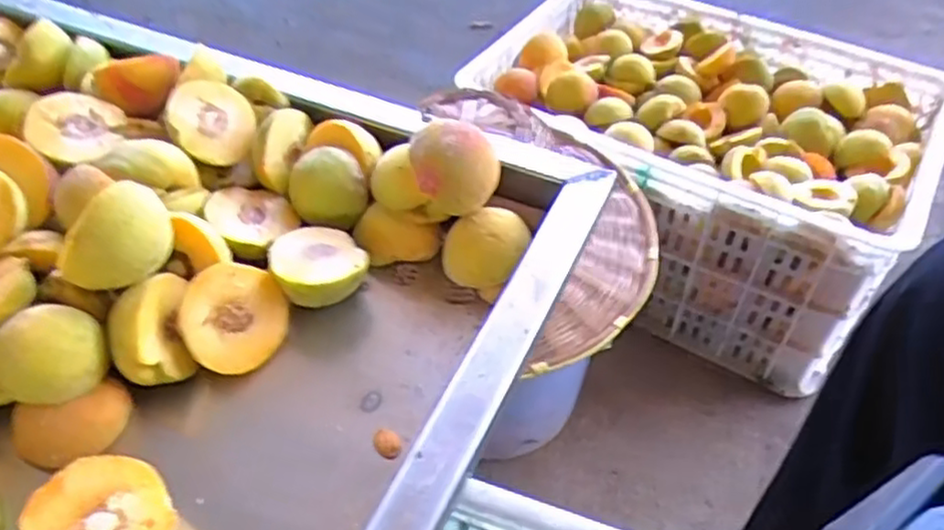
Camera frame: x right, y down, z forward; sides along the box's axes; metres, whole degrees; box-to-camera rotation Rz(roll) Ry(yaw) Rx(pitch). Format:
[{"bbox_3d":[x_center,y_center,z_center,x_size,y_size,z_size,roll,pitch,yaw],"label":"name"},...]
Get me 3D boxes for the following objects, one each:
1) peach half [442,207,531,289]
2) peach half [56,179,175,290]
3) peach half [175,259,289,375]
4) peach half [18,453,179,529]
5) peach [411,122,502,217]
[{"bbox_3d":[0.010,-0.010,0.476,0.056,0.043,0.050,2,47,2],"label":"peach half"},{"bbox_3d":[-0.187,-0.012,0.391,0.023,0.058,0.061,30,53,23],"label":"peach half"},{"bbox_3d":[-0.142,0.031,0.428,0.058,0.060,0.025,-23,9,-33],"label":"peach half"},{"bbox_3d":[-0.174,0.126,0.345,0.062,0.025,0.062,5,58,-8],"label":"peach half"},{"bbox_3d":[-0.010,-0.064,0.461,0.055,0.049,0.048,-1,47,-3],"label":"peach"}]

